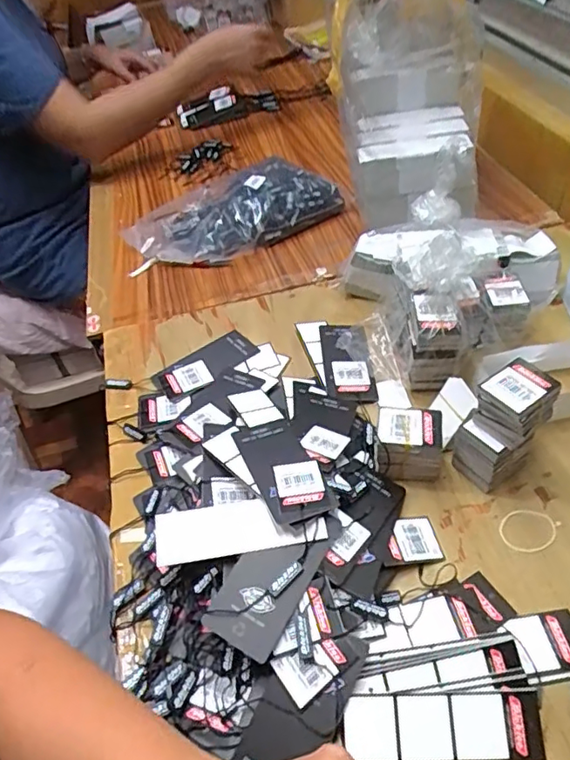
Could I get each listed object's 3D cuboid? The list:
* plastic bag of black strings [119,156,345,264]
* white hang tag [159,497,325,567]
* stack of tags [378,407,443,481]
[{"bbox_3d":[-0.074,-0.229,0.765,0.279,0.060,0.155,-26,49,-15],"label":"plastic bag of black strings"},{"bbox_3d":[-0.033,0.106,0.403,0.120,0.006,0.039,-9,55,-3],"label":"white hang tag"},{"bbox_3d":[0.103,0.054,0.461,0.051,0.052,0.038,-2,47,6],"label":"stack of tags"}]

